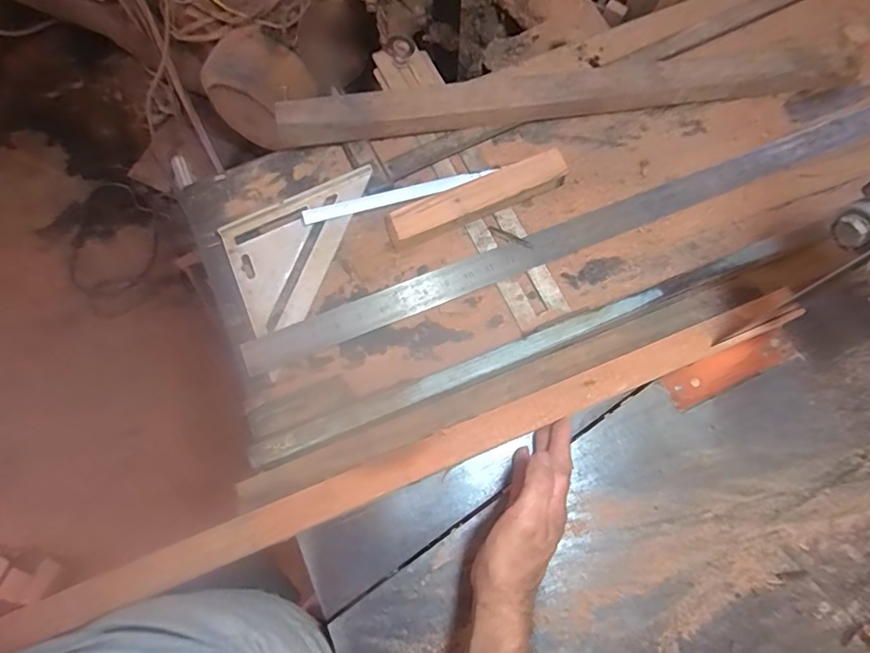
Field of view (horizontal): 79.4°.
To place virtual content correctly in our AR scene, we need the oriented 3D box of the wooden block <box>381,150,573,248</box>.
[{"bbox_3d":[0.049,-0.146,0.601,0.212,0.030,0.039,-22,72,-6],"label":"wooden block"}]

